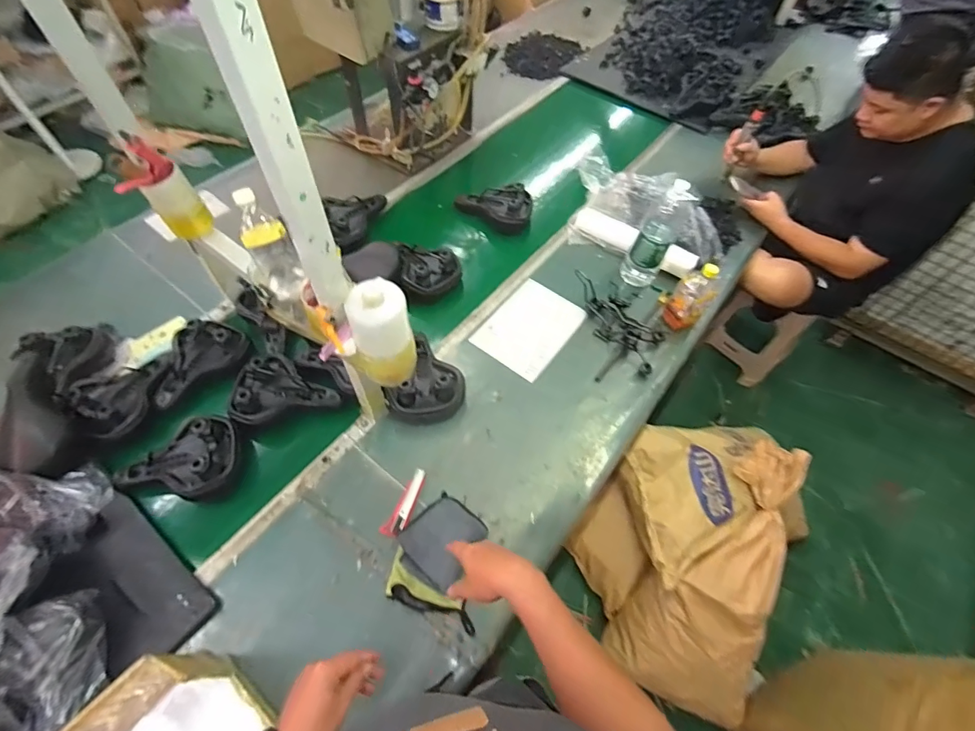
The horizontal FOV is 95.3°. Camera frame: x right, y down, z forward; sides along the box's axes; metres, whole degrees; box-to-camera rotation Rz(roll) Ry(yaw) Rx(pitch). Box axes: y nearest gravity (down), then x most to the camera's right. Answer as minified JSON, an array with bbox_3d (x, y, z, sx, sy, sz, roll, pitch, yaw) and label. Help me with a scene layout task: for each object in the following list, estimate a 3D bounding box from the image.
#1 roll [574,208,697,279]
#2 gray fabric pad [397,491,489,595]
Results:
[{"bbox_3d":[0.462,-0.395,1.403,0.390,0.053,0.071,31,62,15],"label":"roll"},{"bbox_3d":[-0.089,0.354,0.915,0.146,0.011,0.149,28,55,33],"label":"gray fabric pad"}]

